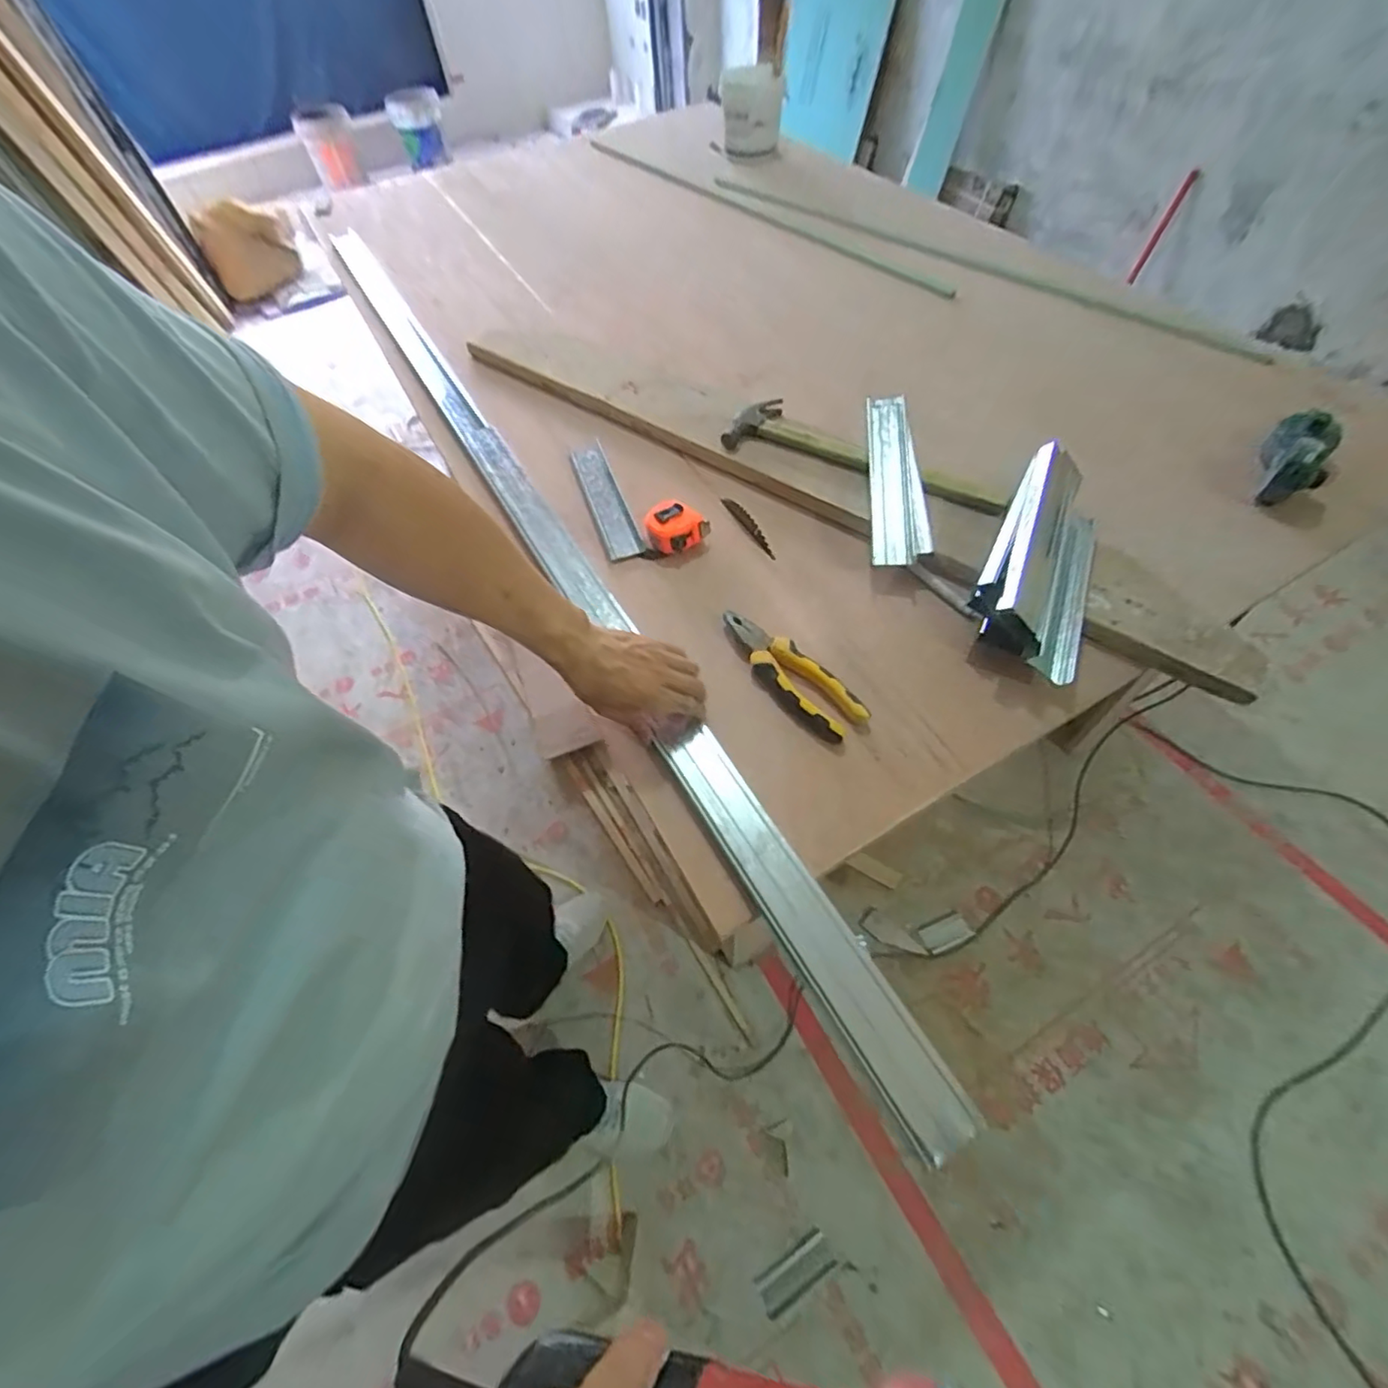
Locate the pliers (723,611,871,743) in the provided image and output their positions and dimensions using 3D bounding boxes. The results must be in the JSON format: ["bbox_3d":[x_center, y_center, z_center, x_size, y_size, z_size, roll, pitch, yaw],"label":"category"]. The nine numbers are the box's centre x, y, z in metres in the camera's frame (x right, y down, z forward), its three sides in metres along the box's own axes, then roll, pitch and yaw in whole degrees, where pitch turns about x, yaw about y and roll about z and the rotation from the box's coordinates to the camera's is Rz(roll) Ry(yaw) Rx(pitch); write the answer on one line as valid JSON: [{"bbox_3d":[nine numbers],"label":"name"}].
[{"bbox_3d":[0.101,-0.024,0.657,0.060,0.026,0.190,-35,61,-21],"label":"pliers"}]

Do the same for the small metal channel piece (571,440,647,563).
[{"bbox_3d":[-0.124,-0.272,0.840,0.048,0.017,0.243,-17,56,-10],"label":"small metal channel piece"}]

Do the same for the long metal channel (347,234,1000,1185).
[{"bbox_3d":[-0.245,-0.295,0.820,0.059,0.023,1.689,-26,60,-16],"label":"long metal channel"}]

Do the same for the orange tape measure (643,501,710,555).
[{"bbox_3d":[-0.022,-0.219,0.778,0.084,0.038,0.068,-5,55,-2],"label":"orange tape measure"}]

